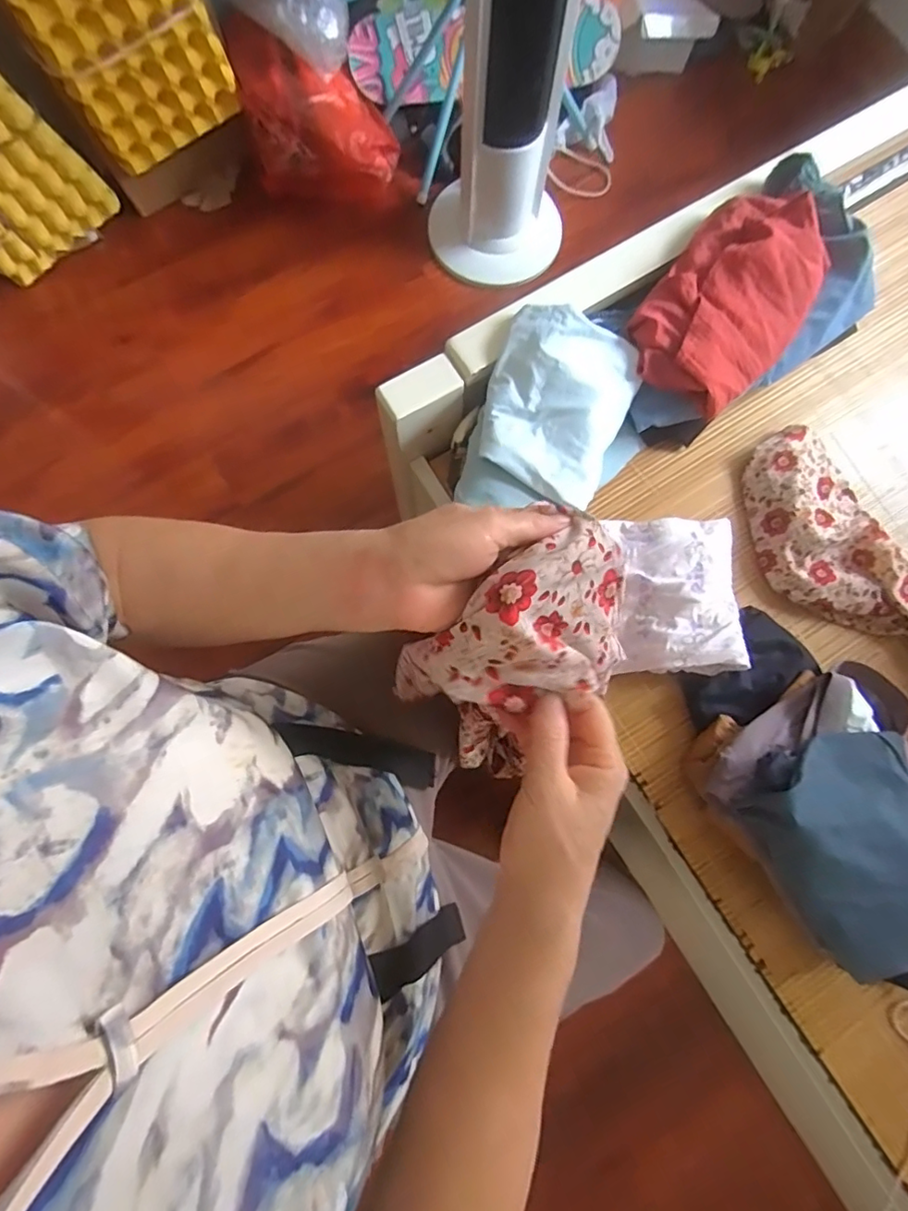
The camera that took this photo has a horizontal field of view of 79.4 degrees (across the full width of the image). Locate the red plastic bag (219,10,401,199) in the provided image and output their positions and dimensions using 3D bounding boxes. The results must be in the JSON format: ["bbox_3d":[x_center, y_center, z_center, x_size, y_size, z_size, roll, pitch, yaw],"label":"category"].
[{"bbox_3d":[-0.278,-1.009,1.137,0.301,0.199,0.196,-7,80,-2],"label":"red plastic bag"}]

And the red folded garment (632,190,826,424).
[{"bbox_3d":[0.320,-0.352,0.631,0.160,0.060,0.247,35,81,5],"label":"red folded garment"}]

